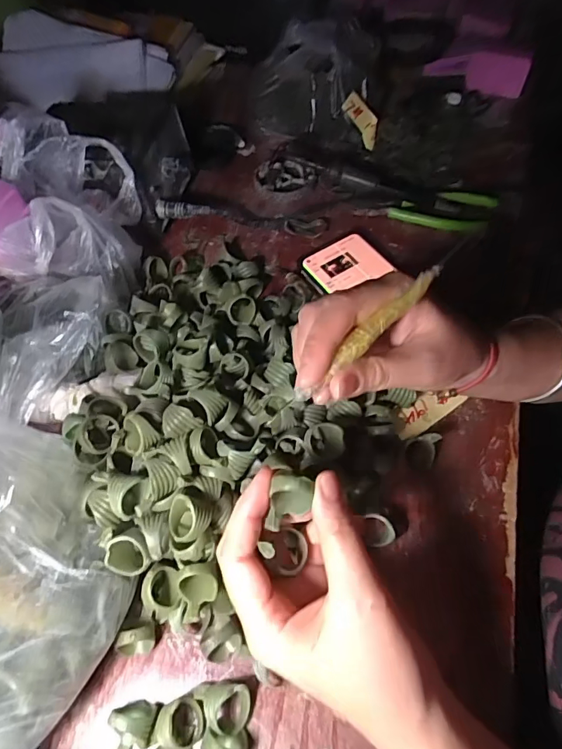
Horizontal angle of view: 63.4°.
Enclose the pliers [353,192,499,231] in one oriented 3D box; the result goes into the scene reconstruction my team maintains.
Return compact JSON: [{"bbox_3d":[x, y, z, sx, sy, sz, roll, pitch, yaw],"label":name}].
[{"bbox_3d":[0.157,-0.177,0.487,0.146,0.011,0.053,6,60,5],"label":"pliers"}]

